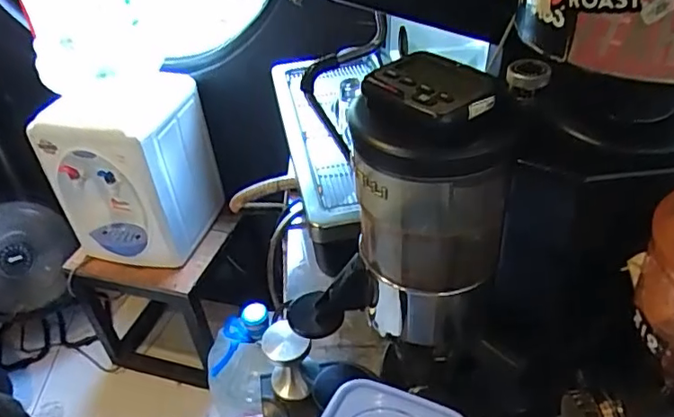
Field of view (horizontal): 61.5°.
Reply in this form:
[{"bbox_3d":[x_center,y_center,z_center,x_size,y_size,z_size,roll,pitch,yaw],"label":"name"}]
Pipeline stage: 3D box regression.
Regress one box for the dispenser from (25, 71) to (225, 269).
[{"bbox_3d":[-0.507,-0.097,1.447,0.307,0.416,0.296,-4,39,3],"label":"dispenser"}]

